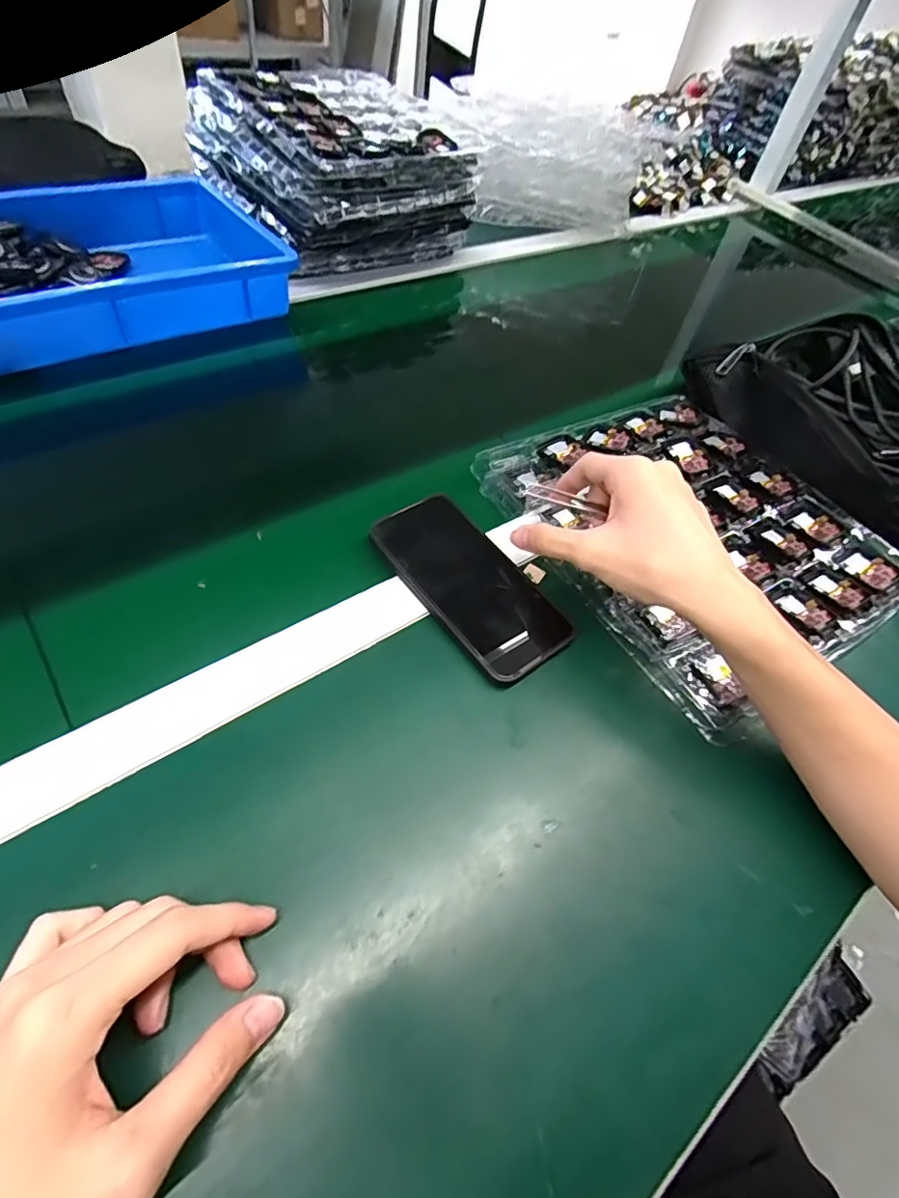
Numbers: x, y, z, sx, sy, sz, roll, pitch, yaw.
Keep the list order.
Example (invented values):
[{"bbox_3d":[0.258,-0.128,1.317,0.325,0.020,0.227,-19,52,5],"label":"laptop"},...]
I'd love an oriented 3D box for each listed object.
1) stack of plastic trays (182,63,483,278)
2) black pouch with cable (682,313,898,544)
[{"bbox_3d":[-0.140,-0.554,0.730,0.287,0.147,0.265,-30,64,-28],"label":"stack of plastic trays"},{"bbox_3d":[0.391,-0.131,0.514,0.130,0.097,0.372,-25,69,-20],"label":"black pouch with cable"}]

